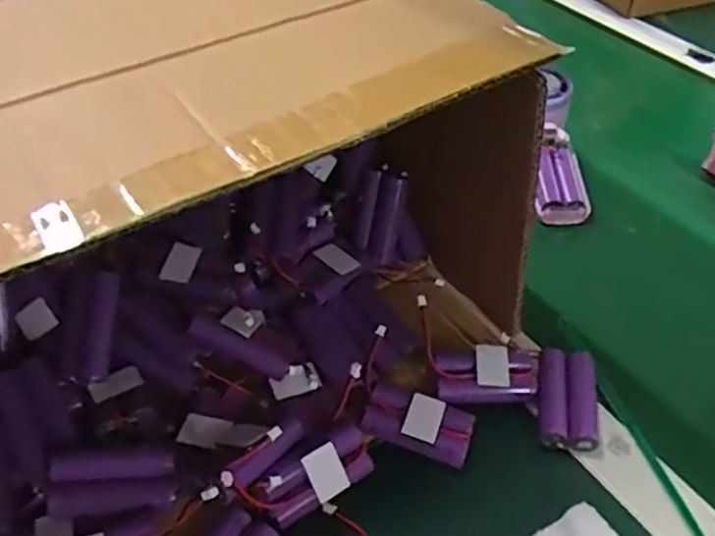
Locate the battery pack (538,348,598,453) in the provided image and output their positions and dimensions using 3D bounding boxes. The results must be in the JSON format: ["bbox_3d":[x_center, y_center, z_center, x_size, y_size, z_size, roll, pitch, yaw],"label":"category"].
[{"bbox_3d":[0.136,0.085,0.465,0.034,0.021,0.073,4,44,10],"label":"battery pack"}]

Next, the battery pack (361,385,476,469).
[{"bbox_3d":[0.039,0.096,0.445,0.065,0.015,0.037,13,47,19],"label":"battery pack"}]

